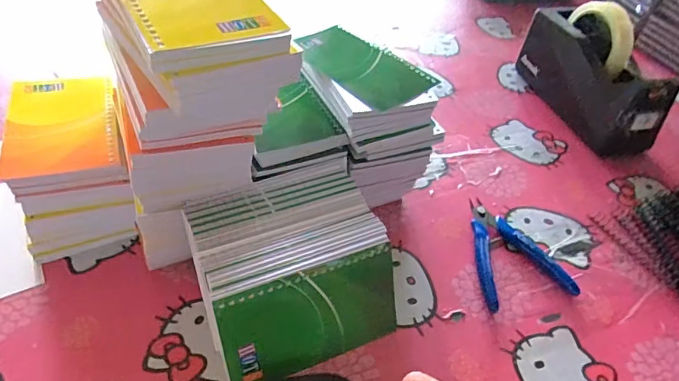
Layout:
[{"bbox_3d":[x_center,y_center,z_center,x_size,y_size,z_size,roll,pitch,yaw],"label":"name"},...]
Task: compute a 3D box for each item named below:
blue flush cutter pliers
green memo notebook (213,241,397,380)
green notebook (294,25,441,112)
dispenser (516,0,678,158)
[{"bbox_3d":[0.150,0.052,0.429,0.083,0.013,0.114,-7,46,-14],"label":"blue flush cutter pliers"},{"bbox_3d":[-0.017,0.089,0.328,0.127,0.076,0.005,-17,23,-22],"label":"green memo notebook"},{"bbox_3d":[0.017,-0.115,0.422,0.075,0.006,0.126,-30,56,-32],"label":"green notebook"},{"bbox_3d":[0.311,-0.149,0.577,0.067,0.119,0.200,-9,47,-16],"label":"dispenser"}]

